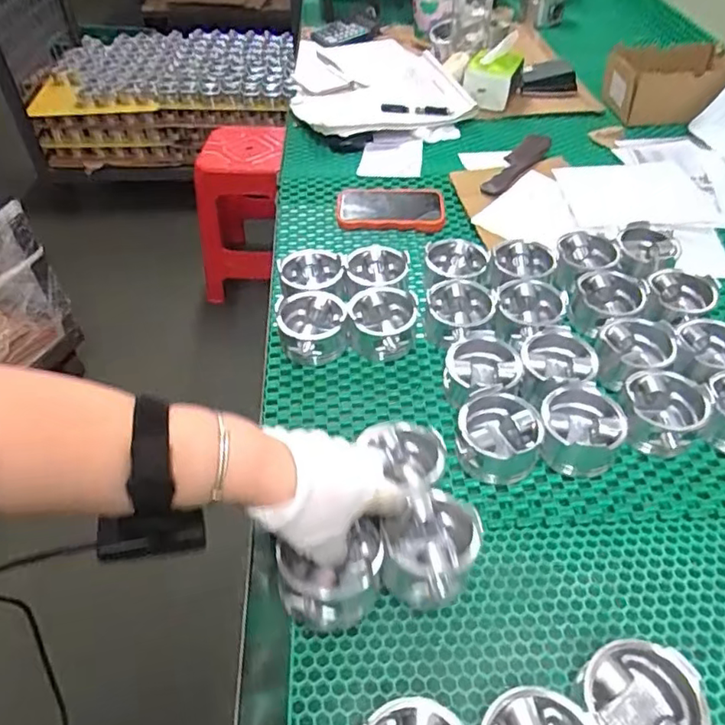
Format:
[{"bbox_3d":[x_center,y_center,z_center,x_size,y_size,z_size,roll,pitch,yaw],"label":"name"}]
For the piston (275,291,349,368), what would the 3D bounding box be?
[{"bbox_3d":[-0.058,-0.040,0.673,0.074,0.050,0.080,1,46,-1],"label":"piston"}]

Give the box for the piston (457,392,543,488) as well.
[{"bbox_3d":[0.134,0.070,0.564,0.077,0.046,0.080,1,46,-1],"label":"piston"}]

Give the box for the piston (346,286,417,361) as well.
[{"bbox_3d":[0.023,-0.041,0.673,0.076,0.045,0.090,2,46,0],"label":"piston"}]

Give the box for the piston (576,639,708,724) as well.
[{"bbox_3d":[0.189,0.238,0.404,0.074,0.057,0.074,1,46,-1],"label":"piston"}]

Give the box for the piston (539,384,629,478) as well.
[{"bbox_3d":[0.212,0.064,0.571,0.075,0.046,0.079,1,46,-1],"label":"piston"}]

